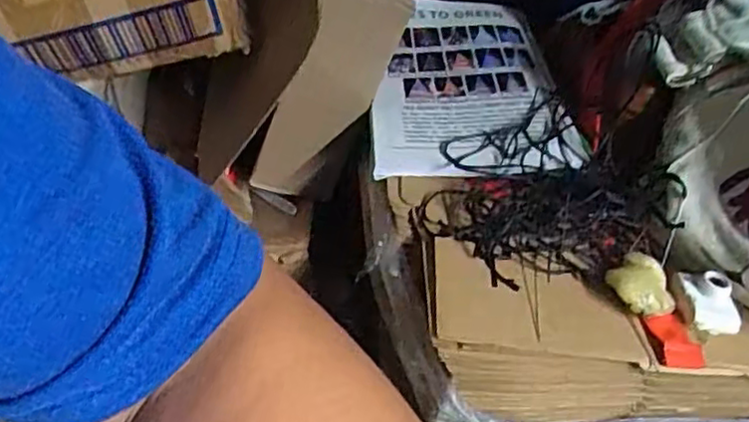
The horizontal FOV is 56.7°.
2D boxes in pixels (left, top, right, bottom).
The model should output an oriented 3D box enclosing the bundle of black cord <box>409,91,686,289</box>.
[{"bbox_3d":[0.105,-0.015,0.482,0.151,0.025,0.147,-2,52,3],"label":"bundle of black cord"}]

